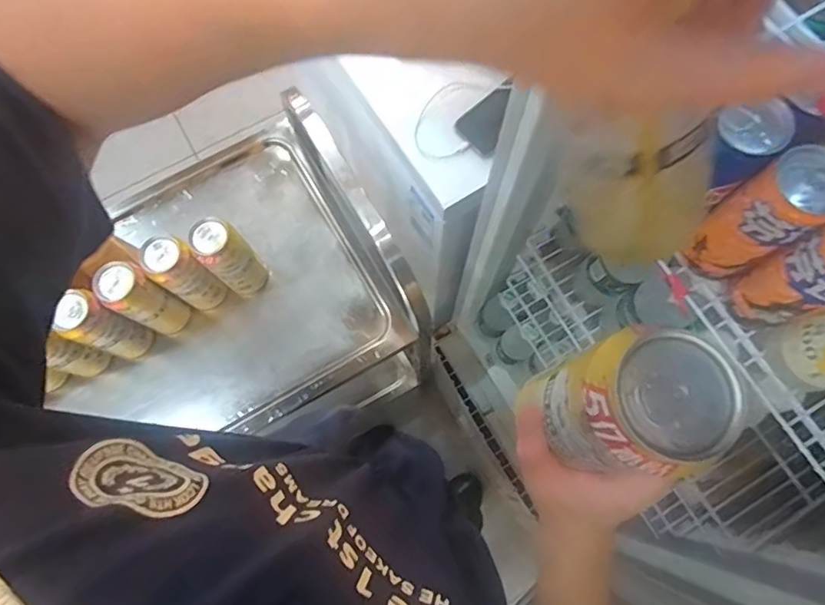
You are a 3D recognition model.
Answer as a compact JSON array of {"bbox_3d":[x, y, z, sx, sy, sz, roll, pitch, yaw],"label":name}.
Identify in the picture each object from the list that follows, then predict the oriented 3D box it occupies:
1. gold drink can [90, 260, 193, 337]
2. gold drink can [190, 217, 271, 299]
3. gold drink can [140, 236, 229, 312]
[{"bbox_3d":[-0.389,-0.001,0.788,0.070,0.165,0.062,25,76,8],"label":"gold drink can"},{"bbox_3d":[-0.265,-0.062,0.804,0.063,0.179,0.054,-37,77,-9],"label":"gold drink can"},{"bbox_3d":[-0.332,-0.038,0.801,0.066,0.181,0.060,0,74,1],"label":"gold drink can"}]

